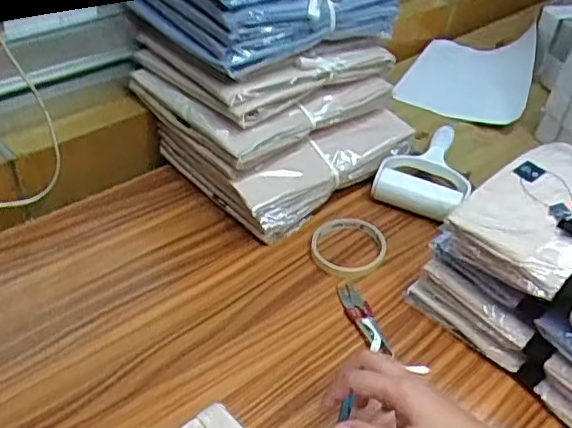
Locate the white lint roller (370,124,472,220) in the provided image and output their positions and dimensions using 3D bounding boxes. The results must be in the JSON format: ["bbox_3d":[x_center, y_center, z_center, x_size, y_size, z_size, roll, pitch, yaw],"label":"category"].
[{"bbox_3d":[0.187,-0.065,0.779,0.109,0.039,0.164,19,44,14],"label":"white lint roller"}]

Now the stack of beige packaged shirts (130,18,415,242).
[{"bbox_3d":[-0.012,-0.136,0.752,0.259,0.167,0.256,-26,51,-31],"label":"stack of beige packaged shirts"}]

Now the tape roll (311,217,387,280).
[{"bbox_3d":[0.072,0.036,0.685,0.077,0.016,0.092,32,48,25],"label":"tape roll"}]

